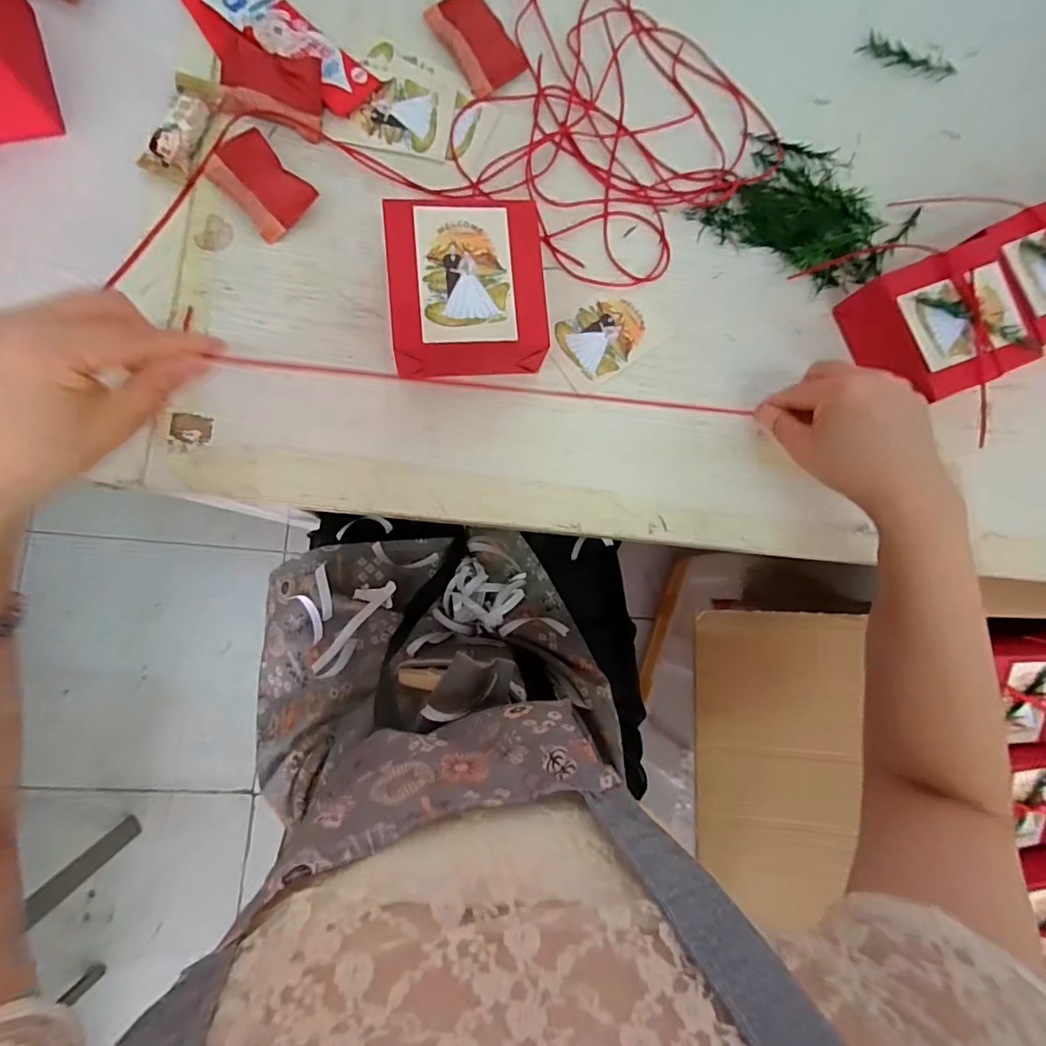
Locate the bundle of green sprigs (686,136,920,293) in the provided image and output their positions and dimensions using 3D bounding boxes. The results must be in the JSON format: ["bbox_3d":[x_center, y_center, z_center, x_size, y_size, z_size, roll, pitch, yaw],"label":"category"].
[{"bbox_3d":[0.228,-0.242,0.420,0.153,0.018,0.109,34,81,-4],"label":"bundle of green sprigs"}]

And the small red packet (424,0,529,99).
[{"bbox_3d":[-0.035,-0.364,0.398,0.049,0.012,0.070,-41,91,-10],"label":"small red packet"}]

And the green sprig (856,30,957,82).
[{"bbox_3d":[0.341,-0.405,0.465,0.088,0.018,0.023,15,82,-6],"label":"green sprig"}]

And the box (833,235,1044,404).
[{"bbox_3d":[0.313,-0.147,0.403,0.102,0.057,0.099,-22,88,-10],"label":"box"}]

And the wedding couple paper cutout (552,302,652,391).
[{"bbox_3d":[0.058,-0.138,0.396,0.075,0.004,0.052,-33,90,-10],"label":"wedding couple paper cutout"}]

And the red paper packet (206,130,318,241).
[{"bbox_3d":[-0.181,-0.236,0.364,0.068,0.014,0.046,45,80,-2],"label":"red paper packet"}]

